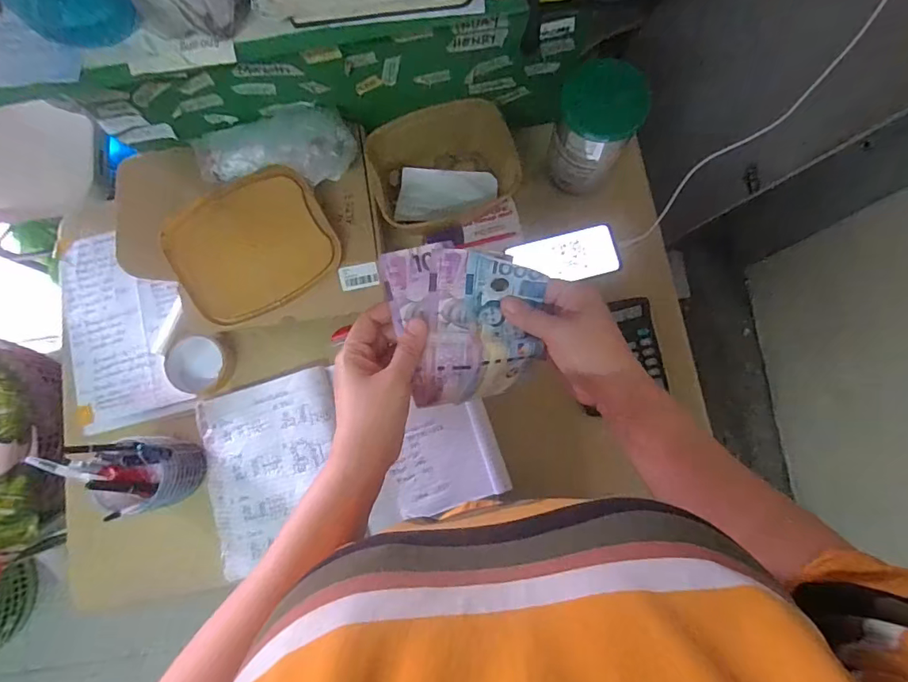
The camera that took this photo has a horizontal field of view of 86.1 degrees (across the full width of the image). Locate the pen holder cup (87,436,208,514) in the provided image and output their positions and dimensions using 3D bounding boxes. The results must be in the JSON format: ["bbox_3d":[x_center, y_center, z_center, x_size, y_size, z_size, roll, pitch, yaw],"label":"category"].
[{"bbox_3d":[-0.377,0.165,0.610,0.069,0.119,0.080,10,81,3],"label":"pen holder cup"}]

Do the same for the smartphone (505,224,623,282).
[{"bbox_3d":[0.160,-0.118,0.694,0.150,0.008,0.072,-13,81,-1],"label":"smartphone"}]

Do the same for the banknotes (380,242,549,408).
[{"bbox_3d":[0.013,-0.022,0.404,0.118,0.062,0.129,-15,81,-1],"label":"banknotes"}]

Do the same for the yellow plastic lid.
[{"bbox_3d":[-0.256,-0.119,0.620,0.193,0.018,0.163,-31,100,-4],"label":"yellow plastic lid"}]

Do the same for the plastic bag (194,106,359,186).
[{"bbox_3d":[-0.227,-0.251,0.615,0.199,0.039,0.094,4,81,2],"label":"plastic bag"}]

